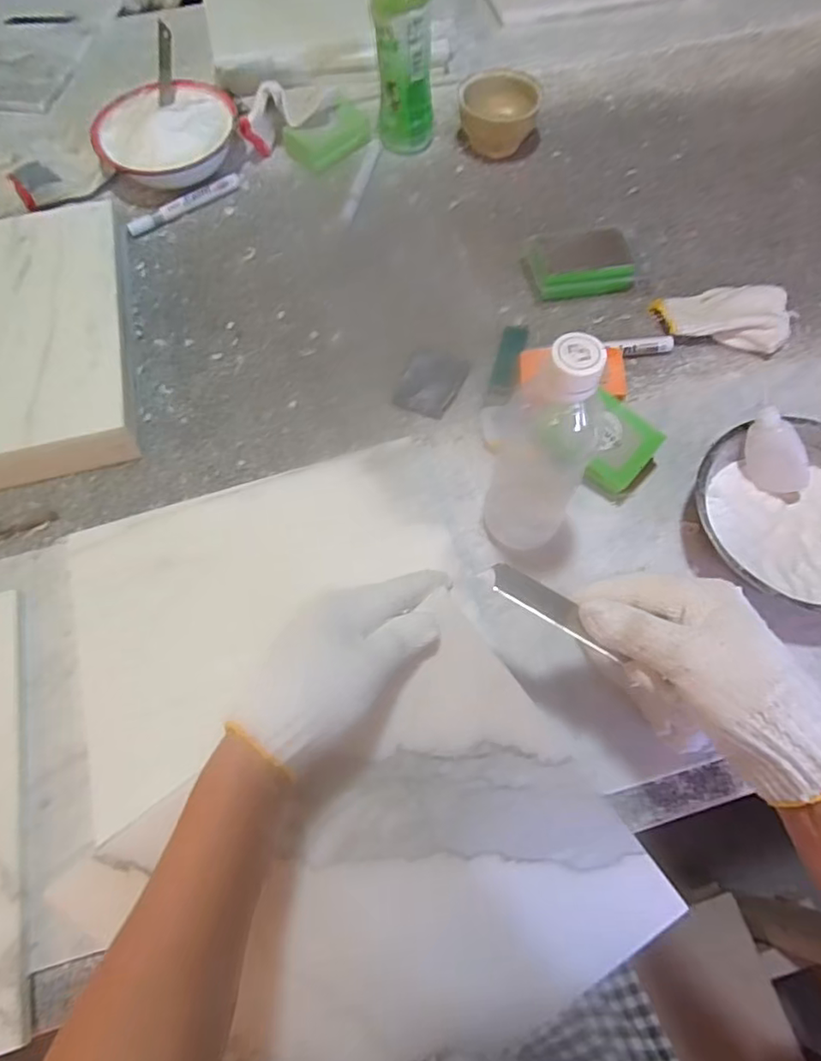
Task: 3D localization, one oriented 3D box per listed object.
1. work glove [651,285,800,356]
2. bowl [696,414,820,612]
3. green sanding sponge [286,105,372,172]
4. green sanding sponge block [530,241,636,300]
[{"bbox_3d":[0.309,-0.214,0.581,0.127,0.023,0.066,10,64,9],"label":"work glove"},{"bbox_3d":[0.307,-0.010,0.460,0.155,0.047,0.157,-2,63,3],"label":"bowl"},{"bbox_3d":[-0.097,-0.482,0.706,0.105,0.038,0.053,-42,71,-15],"label":"green sanding sponge"},{"bbox_3d":[0.179,-0.273,0.611,0.100,0.027,0.056,-5,62,1],"label":"green sanding sponge block"}]

